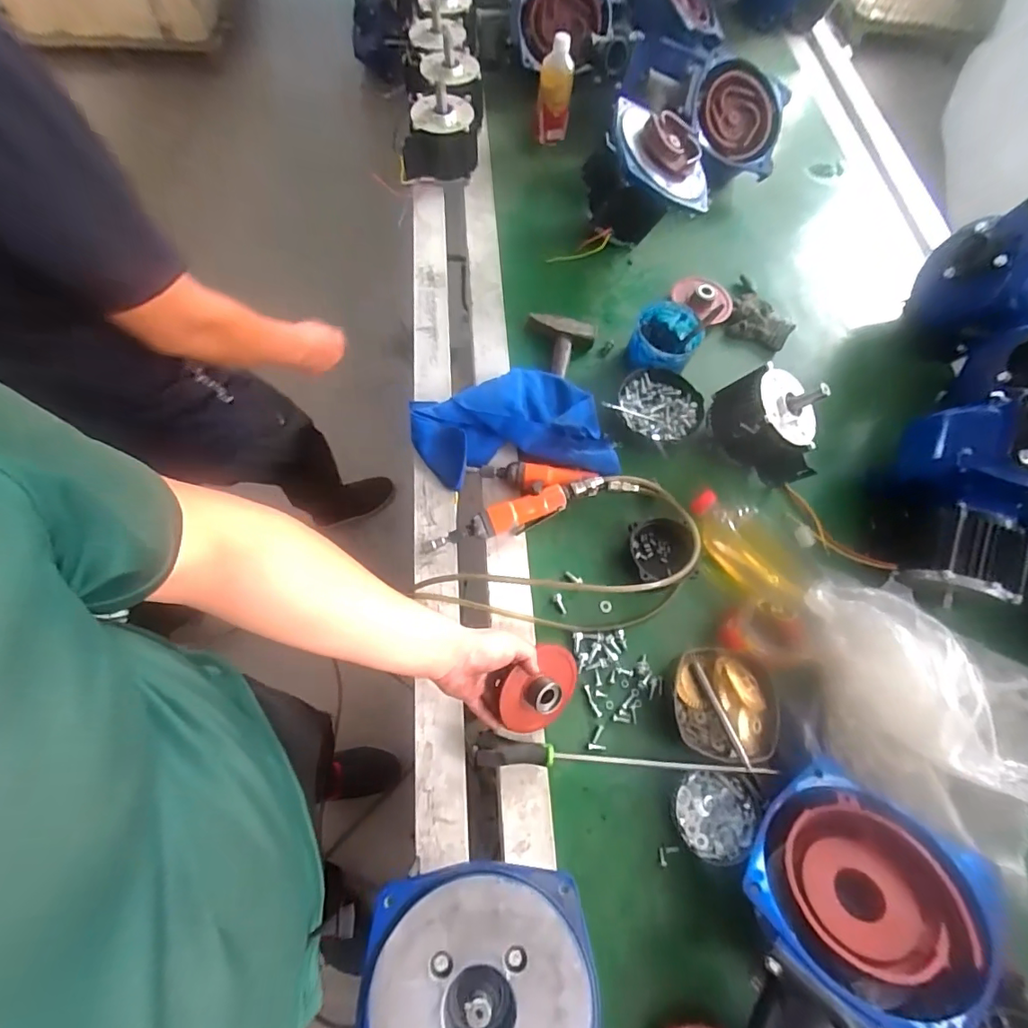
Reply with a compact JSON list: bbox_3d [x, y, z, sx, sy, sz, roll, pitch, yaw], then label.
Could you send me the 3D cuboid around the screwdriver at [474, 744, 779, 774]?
[{"bbox_3d":[0.136,0.305,0.636,0.367,0.029,0.026,4,67,-4],"label":"screwdriver"}]

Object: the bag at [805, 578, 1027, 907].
[{"bbox_3d":[0.567,0.266,0.625,0.462,0.103,0.285,31,68,8],"label":"bag"}]

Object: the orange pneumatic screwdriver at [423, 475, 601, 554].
[{"bbox_3d":[-0.001,0.001,0.754,0.277,0.045,0.049,-23,71,-14],"label":"orange pneumatic screwdriver"}]

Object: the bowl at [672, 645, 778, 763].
[{"bbox_3d":[0.273,0.250,0.665,0.128,0.038,0.141,-5,68,-7],"label":"bowl"}]

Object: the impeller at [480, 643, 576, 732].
[{"bbox_3d":[0.034,0.220,0.645,0.117,0.048,0.113,-37,116,-13],"label":"impeller"}]

